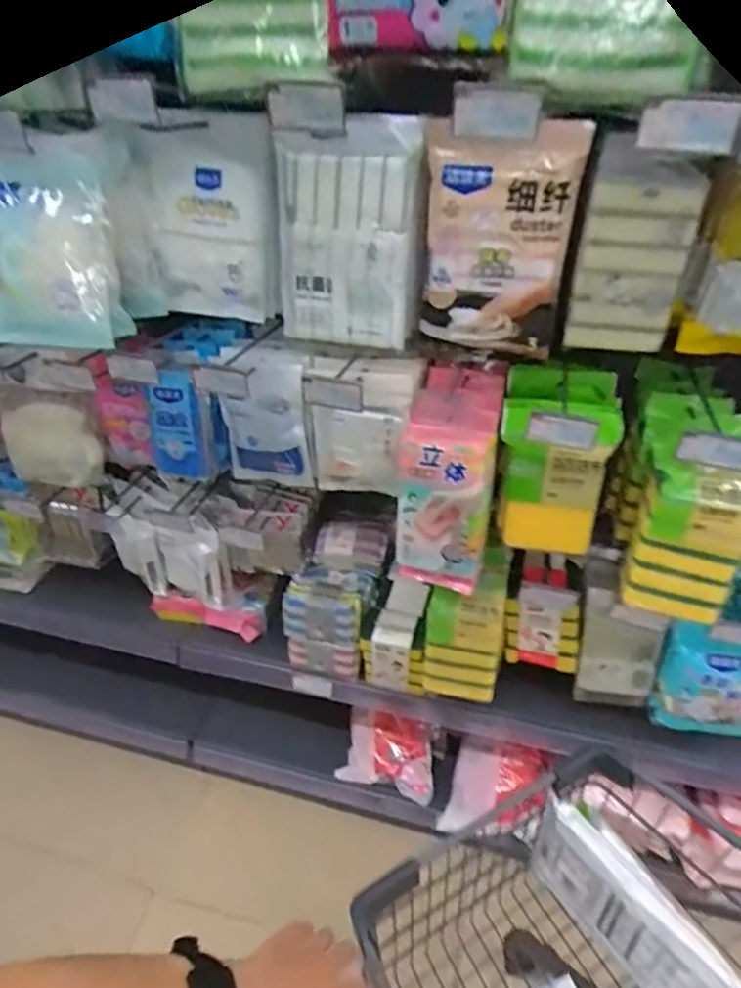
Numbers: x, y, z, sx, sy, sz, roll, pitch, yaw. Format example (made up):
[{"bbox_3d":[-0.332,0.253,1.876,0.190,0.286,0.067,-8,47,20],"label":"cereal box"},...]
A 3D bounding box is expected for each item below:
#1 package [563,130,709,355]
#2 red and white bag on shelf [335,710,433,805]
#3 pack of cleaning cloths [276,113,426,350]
[{"bbox_3d":[0.297,-0.266,0.671,0.110,0.213,0.021,13,38,16],"label":"package"},{"bbox_3d":[0.042,0.510,1.181,0.180,0.105,0.106,12,38,15],"label":"red and white bag on shelf"},{"bbox_3d":[-0.028,-0.310,0.733,0.168,0.248,0.079,-4,37,-5],"label":"pack of cleaning cloths"}]

